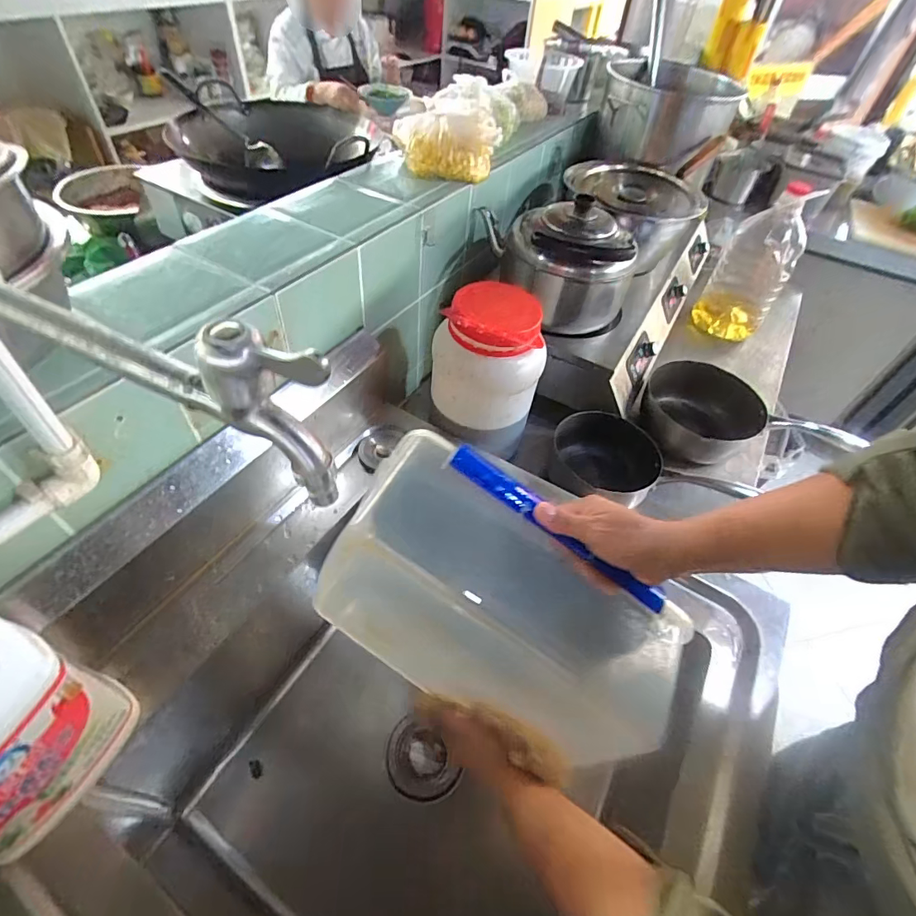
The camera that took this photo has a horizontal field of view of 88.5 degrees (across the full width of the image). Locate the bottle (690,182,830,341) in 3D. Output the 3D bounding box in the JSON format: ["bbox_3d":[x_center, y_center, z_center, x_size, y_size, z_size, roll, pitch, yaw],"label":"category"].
[{"bbox_3d":[0.673,-0.440,1.059,0.148,0.312,0.135,30,53,19],"label":"bottle"}]

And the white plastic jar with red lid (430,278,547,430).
[{"bbox_3d":[0.048,-0.151,0.711,0.148,0.163,0.136,3,50,-4],"label":"white plastic jar with red lid"}]

